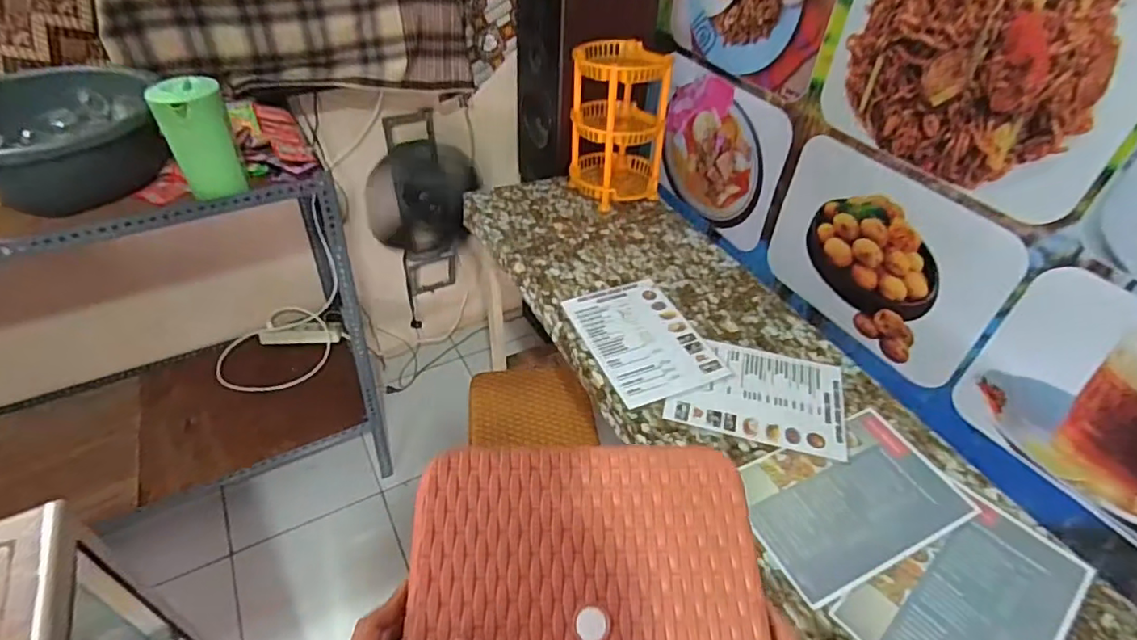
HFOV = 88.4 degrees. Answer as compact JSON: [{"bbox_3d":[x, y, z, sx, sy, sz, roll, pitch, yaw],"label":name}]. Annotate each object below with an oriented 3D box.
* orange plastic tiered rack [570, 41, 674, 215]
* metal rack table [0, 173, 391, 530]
[{"bbox_3d":[0.121,-0.472,1.421,0.222,0.329,0.232,3,43,0],"label":"orange plastic tiered rack"},{"bbox_3d":[-1.372,0.113,1.264,1.702,0.840,0.634,-20,47,-23],"label":"metal rack table"}]

